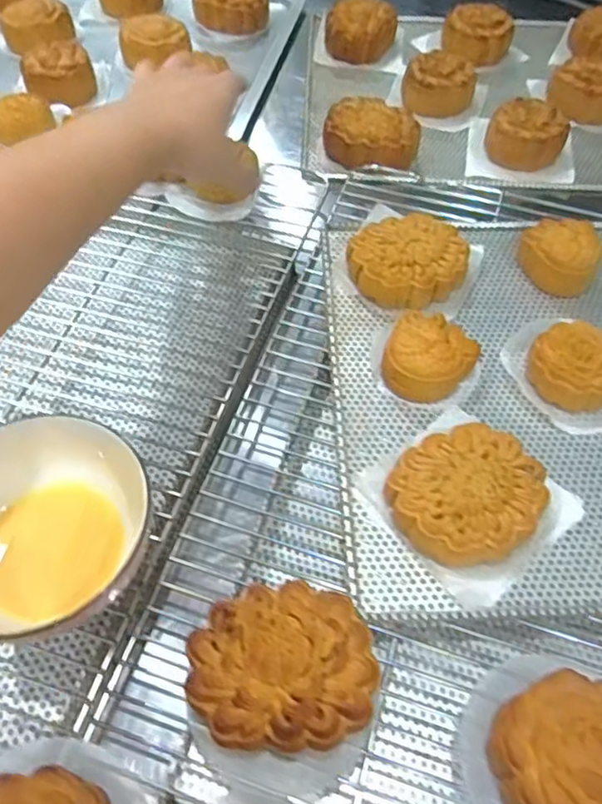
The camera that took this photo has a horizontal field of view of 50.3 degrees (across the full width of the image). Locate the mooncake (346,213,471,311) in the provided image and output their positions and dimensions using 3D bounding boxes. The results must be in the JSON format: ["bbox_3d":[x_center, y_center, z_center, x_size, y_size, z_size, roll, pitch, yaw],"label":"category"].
[{"bbox_3d":[0.082,-0.106,0.475,0.086,0.024,0.070,-26,60,-19],"label":"mooncake"}]

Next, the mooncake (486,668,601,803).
[{"bbox_3d":[0.123,0.163,0.288,0.072,0.033,0.069,1,55,-2],"label":"mooncake"}]

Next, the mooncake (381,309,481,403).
[{"bbox_3d":[0.083,-0.028,0.426,0.054,0.033,0.057,1,55,-2],"label":"mooncake"}]

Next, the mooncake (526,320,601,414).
[{"bbox_3d":[0.182,-0.023,0.427,0.059,0.031,0.054,1,55,-2],"label":"mooncake"}]

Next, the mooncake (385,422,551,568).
[{"bbox_3d":[0.097,0.052,0.371,0.084,0.031,0.077,1,55,-2],"label":"mooncake"}]

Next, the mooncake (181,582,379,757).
[{"bbox_3d":[-0.010,0.128,0.309,0.087,0.038,0.073,-6,55,-7],"label":"mooncake"}]

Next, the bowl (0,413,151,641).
[{"bbox_3d":[-0.144,0.064,0.350,0.109,0.040,0.120,0,55,-3],"label":"bowl"}]

